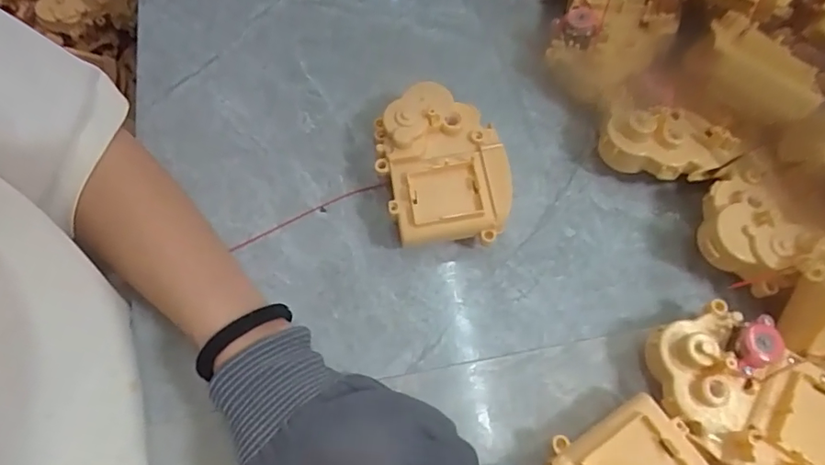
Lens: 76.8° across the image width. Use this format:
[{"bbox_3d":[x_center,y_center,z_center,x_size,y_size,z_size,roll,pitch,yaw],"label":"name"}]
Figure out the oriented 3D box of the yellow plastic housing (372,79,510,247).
[{"bbox_3d":[0.018,-0.039,0.313,0.072,0.039,0.091,-5,68,1],"label":"yellow plastic housing"}]

